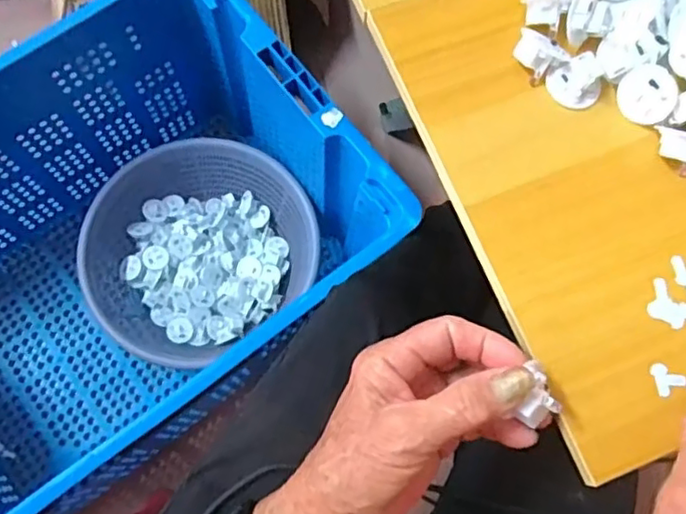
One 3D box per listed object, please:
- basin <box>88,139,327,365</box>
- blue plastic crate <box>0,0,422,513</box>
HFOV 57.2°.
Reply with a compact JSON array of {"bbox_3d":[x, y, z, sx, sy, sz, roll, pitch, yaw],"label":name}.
[{"bbox_3d":[-0.198,-0.010,0.840,0.278,0.116,0.293,0,74,-2],"label":"basin"},{"bbox_3d":[-0.271,0.024,0.731,0.571,0.314,0.387,-37,78,-11],"label":"blue plastic crate"}]

